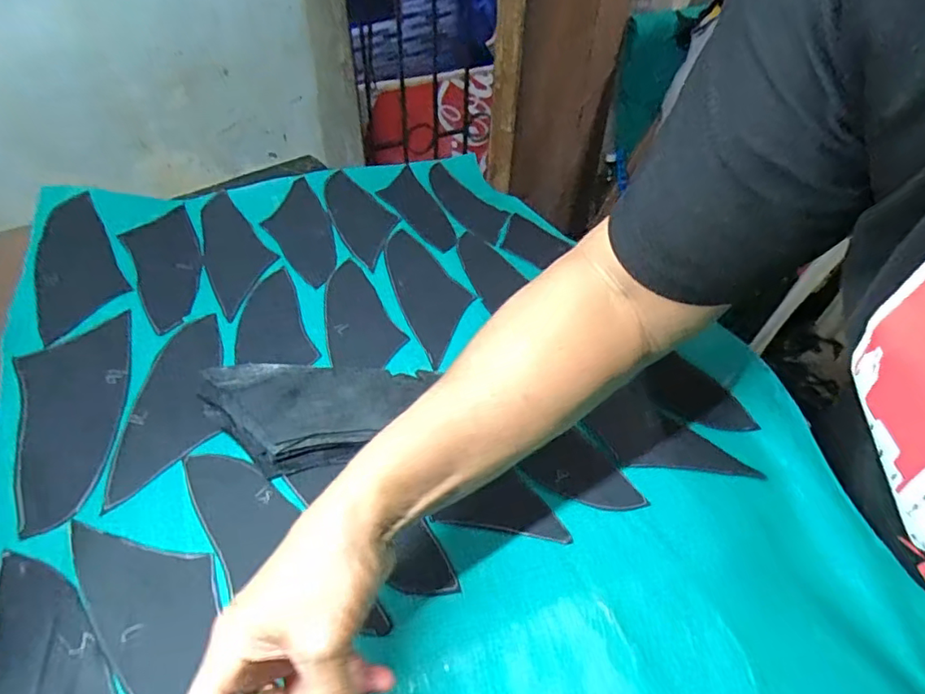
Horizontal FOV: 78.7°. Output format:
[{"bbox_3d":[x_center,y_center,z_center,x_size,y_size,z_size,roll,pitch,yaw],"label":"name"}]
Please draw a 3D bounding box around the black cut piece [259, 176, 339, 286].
[{"bbox_3d":[-0.181,-0.133,0.641,0.066,0.011,0.153,-23,63,-21],"label":"black cut piece"}]

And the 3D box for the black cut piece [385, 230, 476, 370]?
[{"bbox_3d":[-0.034,-0.058,0.571,0.068,0.010,0.190,-13,49,-18],"label":"black cut piece"}]

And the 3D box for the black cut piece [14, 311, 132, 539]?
[{"bbox_3d":[-0.292,0.050,0.432,0.074,0.008,0.187,4,46,-41],"label":"black cut piece"}]

